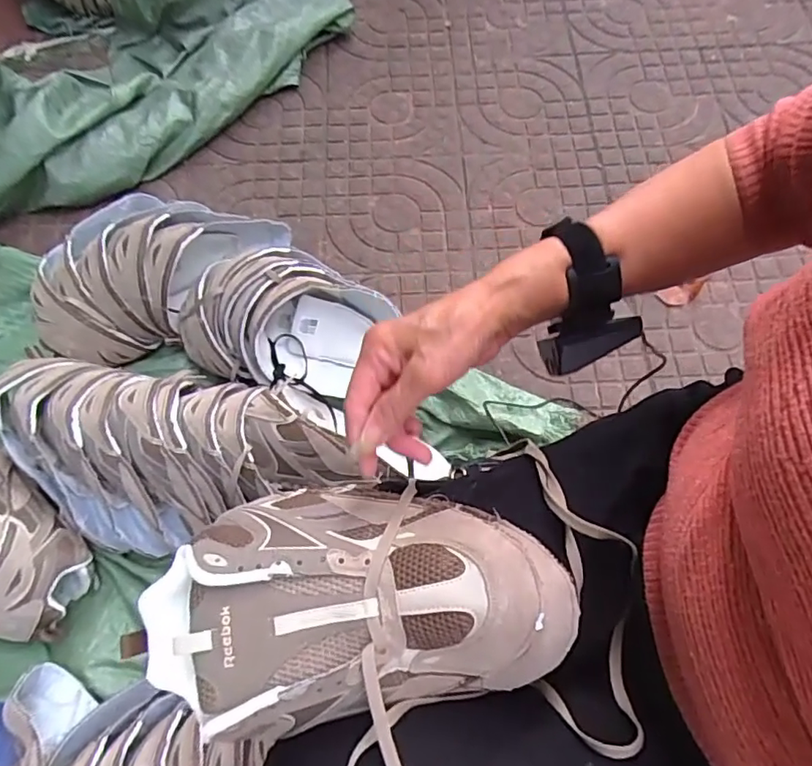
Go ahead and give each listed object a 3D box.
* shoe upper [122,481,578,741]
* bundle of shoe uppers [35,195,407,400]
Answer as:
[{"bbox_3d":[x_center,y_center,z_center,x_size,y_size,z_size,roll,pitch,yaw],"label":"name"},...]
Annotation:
[{"bbox_3d":[-0.036,0.131,0.350,0.266,0.075,0.147,-8,67,-7],"label":"shoe upper"},{"bbox_3d":[-0.262,-0.135,0.771,0.424,0.159,0.261,8,68,6],"label":"bundle of shoe uppers"}]

